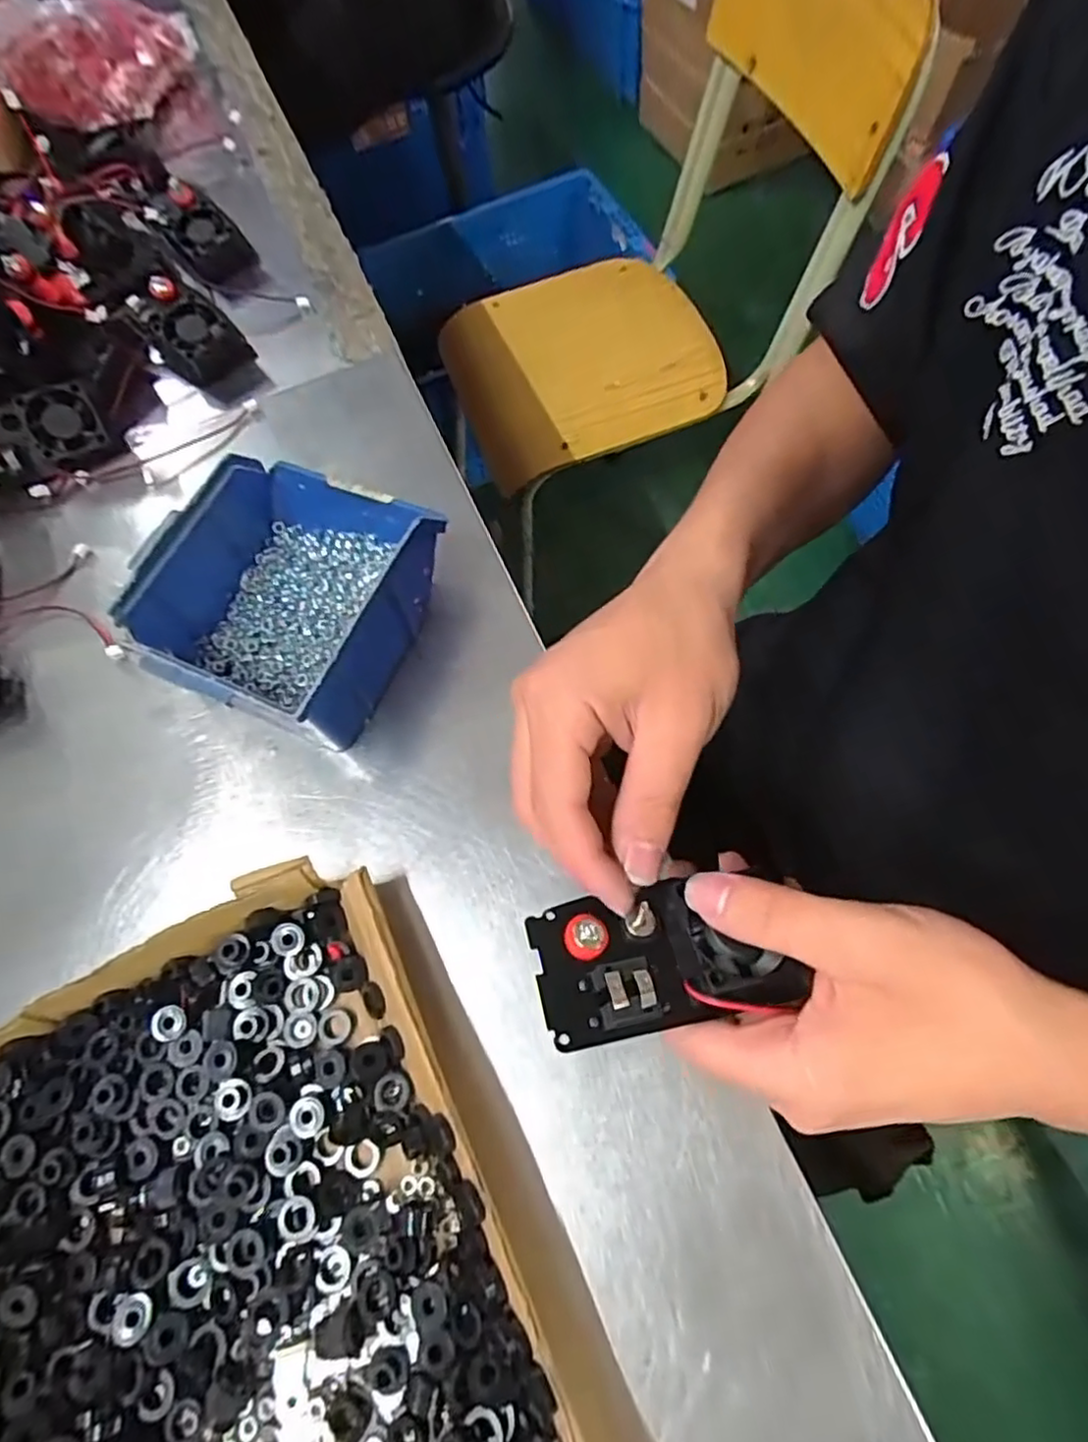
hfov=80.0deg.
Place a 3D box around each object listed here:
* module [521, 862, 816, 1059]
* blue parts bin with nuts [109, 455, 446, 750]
[{"bbox_3d":[0.041,0.083,0.232,0.086,0.022,0.048,-9,67,-6],"label":"module"},{"bbox_3d":[-0.142,-0.069,0.351,0.134,0.067,0.142,22,72,13],"label":"blue parts bin with nuts"}]

